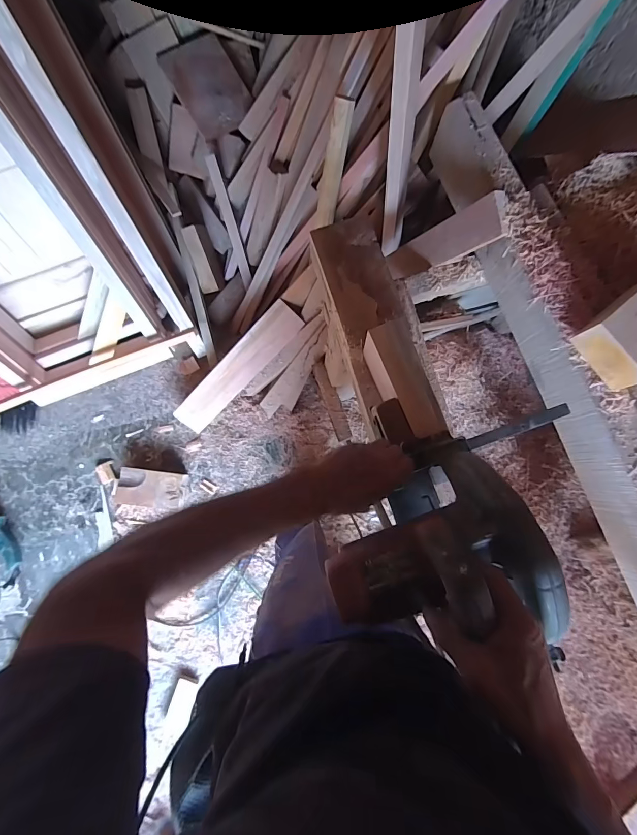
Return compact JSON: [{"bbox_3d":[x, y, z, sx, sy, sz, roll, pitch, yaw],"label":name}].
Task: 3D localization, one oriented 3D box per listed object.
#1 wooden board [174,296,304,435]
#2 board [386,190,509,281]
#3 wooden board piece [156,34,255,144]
[{"bbox_3d":[-0.268,-0.149,1.184,0.539,0.024,0.120,-41,119,20],"label":"wooden board"},{"bbox_3d":[0.251,-0.360,0.753,0.019,0.264,0.083,-8,93,-37],"label":"board"},{"bbox_3d":[-0.349,-1.054,1.161,0.201,0.030,0.281,-33,96,-7],"label":"wooden board piece"}]

